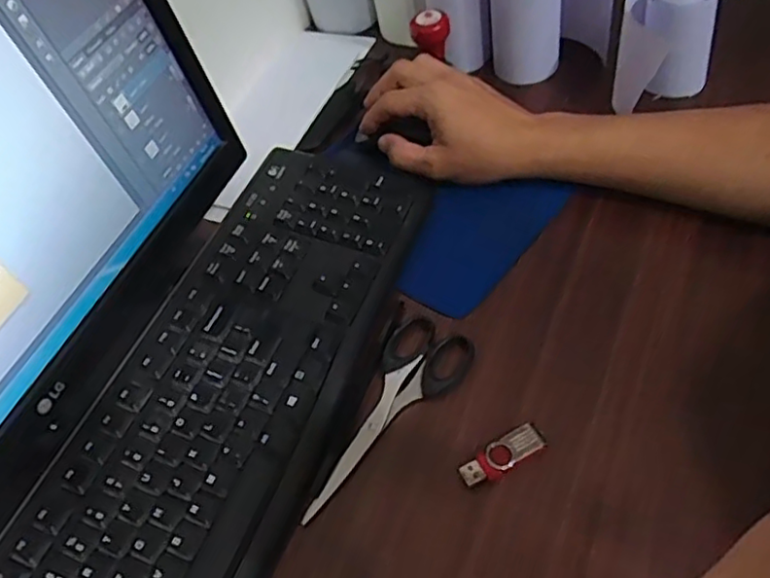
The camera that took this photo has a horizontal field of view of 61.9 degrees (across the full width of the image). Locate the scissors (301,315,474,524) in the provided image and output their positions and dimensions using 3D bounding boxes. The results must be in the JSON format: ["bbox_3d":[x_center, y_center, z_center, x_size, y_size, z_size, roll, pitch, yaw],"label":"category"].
[{"bbox_3d":[-0.003,0.080,0.413,0.056,0.008,0.152,32,64,22],"label":"scissors"}]

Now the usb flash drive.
[{"bbox_3d":[0.069,0.099,0.380,0.052,0.005,0.018,-29,59,-15],"label":"usb flash drive"}]

